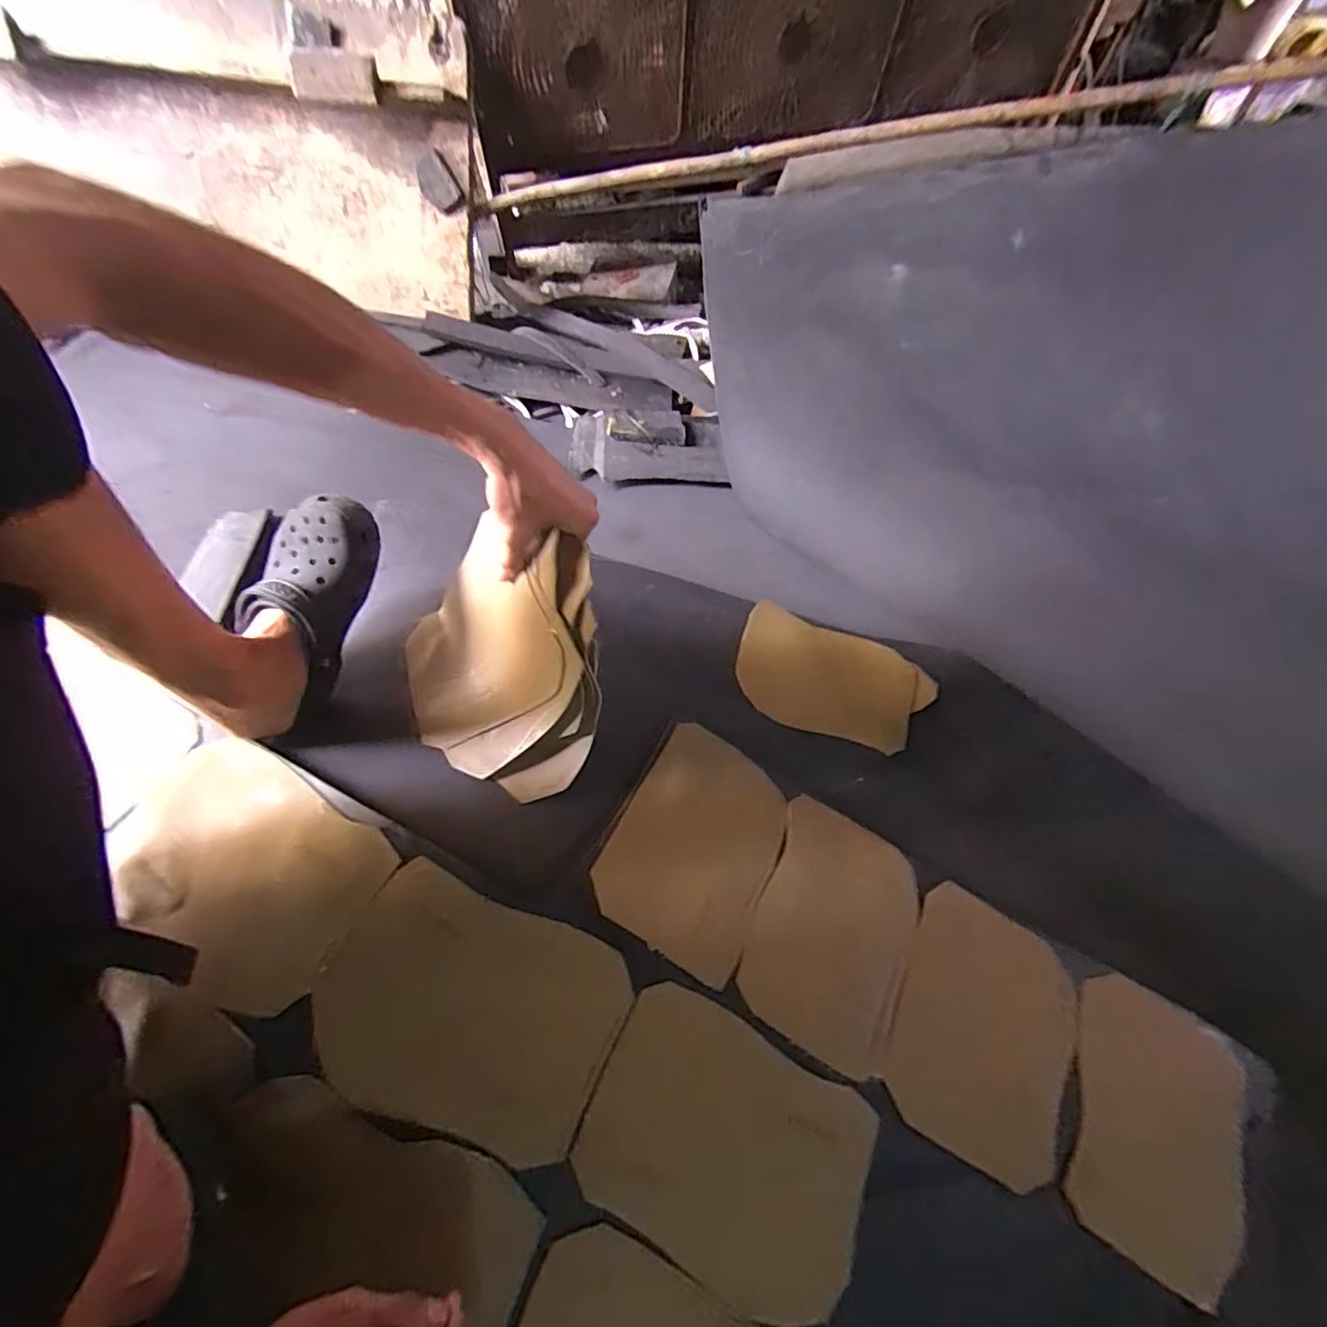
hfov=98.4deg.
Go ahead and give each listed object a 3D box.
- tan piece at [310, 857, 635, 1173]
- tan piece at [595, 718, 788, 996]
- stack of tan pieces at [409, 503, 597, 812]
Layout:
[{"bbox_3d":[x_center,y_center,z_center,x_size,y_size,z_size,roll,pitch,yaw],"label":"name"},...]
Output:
[{"bbox_3d":[-0.164,0.295,0.489,0.242,0.014,0.174,22,63,1],"label":"tan piece"},{"bbox_3d":[0.038,0.192,0.615,0.166,0.009,0.233,33,54,3],"label":"tan piece"},{"bbox_3d":[-0.174,-0.014,0.557,0.233,0.216,0.171,39,65,21],"label":"stack of tan pieces"}]

